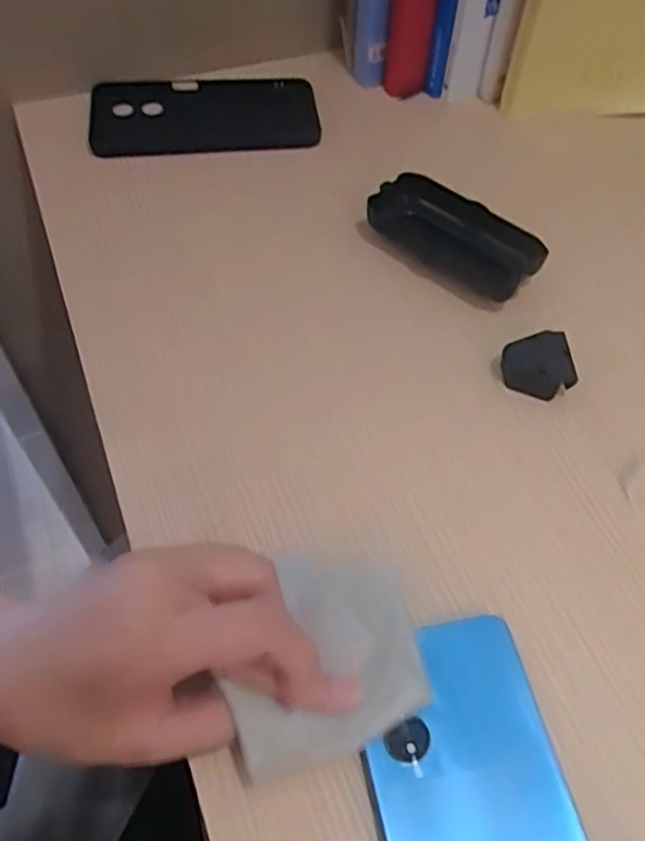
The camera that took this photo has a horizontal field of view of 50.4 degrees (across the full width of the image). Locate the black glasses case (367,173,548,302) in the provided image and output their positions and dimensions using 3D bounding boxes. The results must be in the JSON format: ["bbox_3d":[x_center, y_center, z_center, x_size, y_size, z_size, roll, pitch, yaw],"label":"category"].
[{"bbox_3d":[0.086,-0.119,0.438,0.110,0.025,0.051,33,61,18],"label":"black glasses case"}]

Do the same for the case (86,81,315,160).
[{"bbox_3d":[-0.088,-0.229,0.512,0.164,0.015,0.080,-6,61,-5],"label":"case"}]

